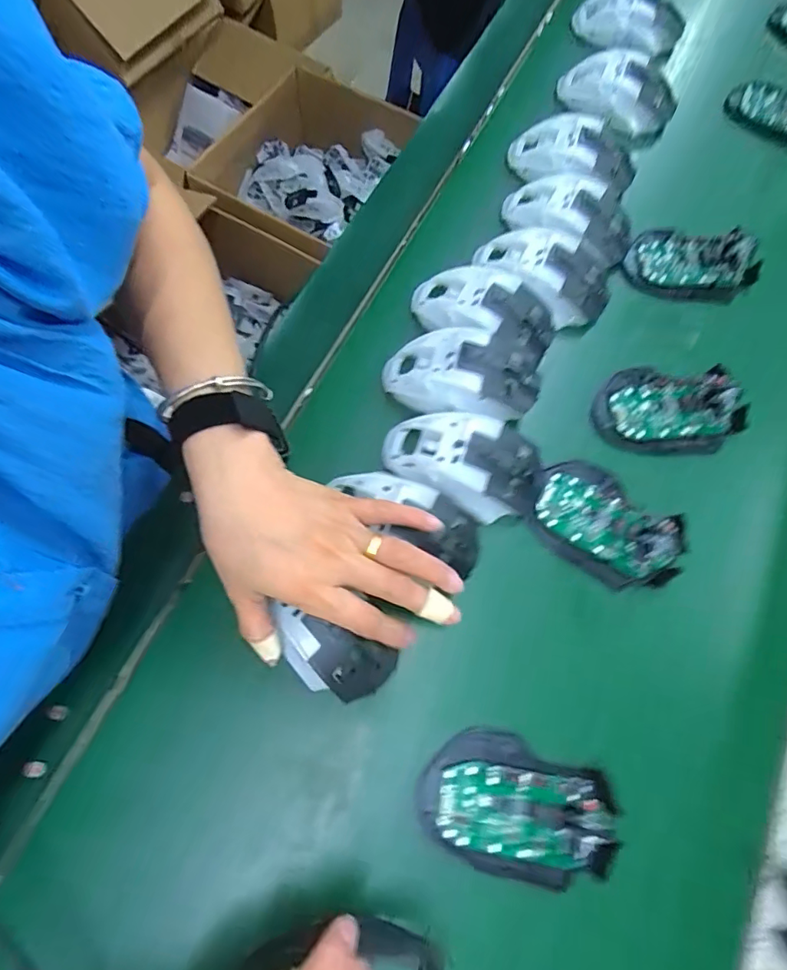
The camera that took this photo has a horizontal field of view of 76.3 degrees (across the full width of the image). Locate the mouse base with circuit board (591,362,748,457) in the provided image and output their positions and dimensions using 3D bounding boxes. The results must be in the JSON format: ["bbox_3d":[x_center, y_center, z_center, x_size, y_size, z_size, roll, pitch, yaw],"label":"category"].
[{"bbox_3d":[0.217,-0.062,0.391,0.111,0.028,0.071,8,72,-1],"label":"mouse base with circuit board"}]

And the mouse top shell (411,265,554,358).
[{"bbox_3d":[0.072,-0.137,0.400,0.114,0.034,0.061,17,72,2],"label":"mouse top shell"}]

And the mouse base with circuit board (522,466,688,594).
[{"bbox_3d":[0.152,0.026,0.358,0.111,0.022,0.072,33,73,7],"label":"mouse base with circuit board"}]

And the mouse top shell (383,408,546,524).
[{"bbox_3d":[0.049,-0.017,0.358,0.111,0.034,0.064,19,72,2],"label":"mouse top shell"}]

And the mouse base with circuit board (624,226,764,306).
[{"bbox_3d":[0.266,-0.196,0.439,0.114,0.021,0.063,19,72,2],"label":"mouse base with circuit board"}]

